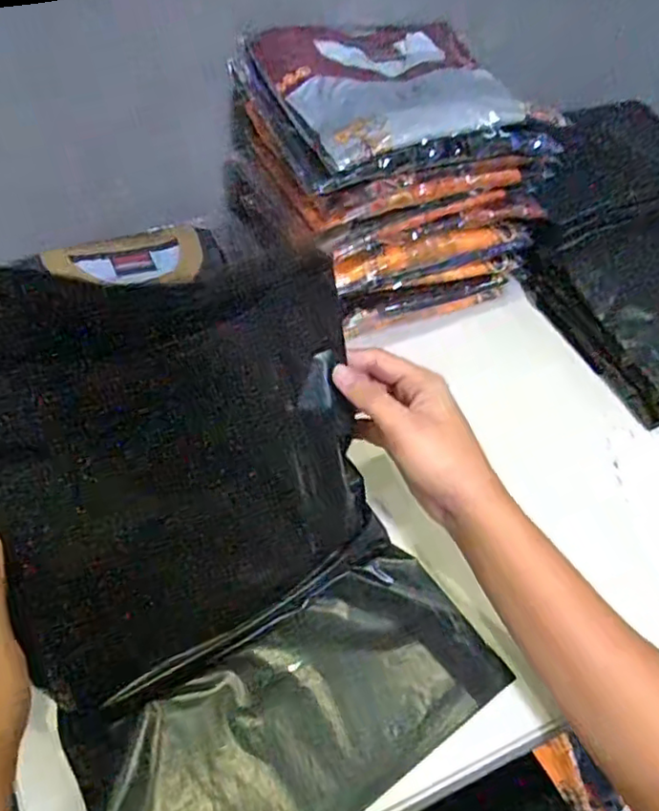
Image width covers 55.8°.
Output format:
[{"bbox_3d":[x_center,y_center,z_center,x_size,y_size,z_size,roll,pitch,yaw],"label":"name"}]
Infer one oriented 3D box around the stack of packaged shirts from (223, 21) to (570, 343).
[{"bbox_3d":[0.056,-0.248,0.645,0.243,0.200,0.243,-22,56,-18],"label":"stack of packaged shirts"}]

